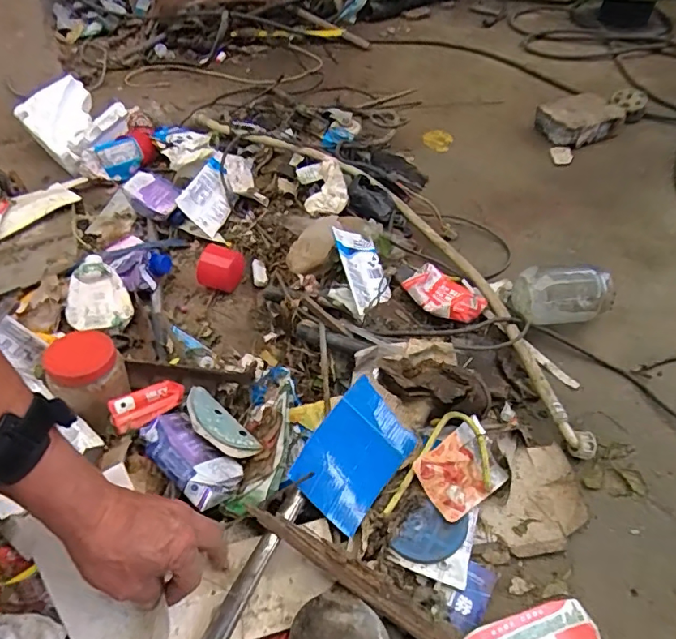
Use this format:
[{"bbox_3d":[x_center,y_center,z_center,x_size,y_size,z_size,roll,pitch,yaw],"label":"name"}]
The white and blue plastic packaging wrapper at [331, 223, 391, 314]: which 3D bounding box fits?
[{"bbox_3d":[0.037,-0.067,0.704,0.074,0.012,0.138,6,57,-40],"label":"white and blue plastic packaging wrapper"}]

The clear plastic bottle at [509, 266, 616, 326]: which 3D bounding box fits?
[{"bbox_3d":[0.312,-0.027,0.698,0.125,0.068,0.069,3,48,3],"label":"clear plastic bottle"}]

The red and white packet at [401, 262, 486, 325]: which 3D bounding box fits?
[{"bbox_3d":[0.149,-0.038,0.700,0.106,0.045,0.089,33,56,26],"label":"red and white packet"}]

